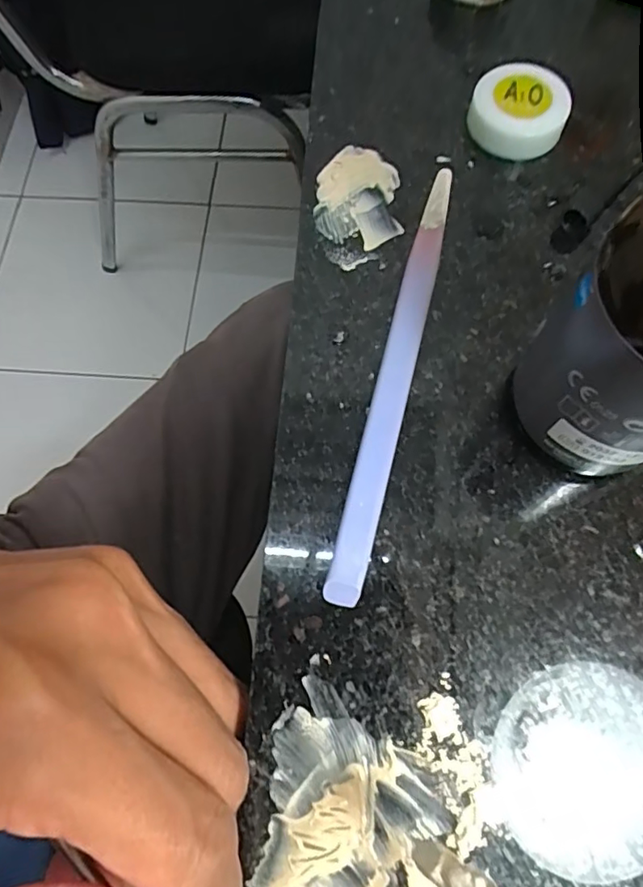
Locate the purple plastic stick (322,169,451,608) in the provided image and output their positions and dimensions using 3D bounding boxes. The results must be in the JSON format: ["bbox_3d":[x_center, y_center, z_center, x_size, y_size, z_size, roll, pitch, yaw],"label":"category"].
[{"bbox_3d":[0.023,-0.023,0.161,0.009,0.004,0.137,14,71,6],"label":"purple plastic stick"}]

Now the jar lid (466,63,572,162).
[{"bbox_3d":[0.067,-0.113,0.186,0.031,0.013,0.031,0,71,1],"label":"jar lid"}]

